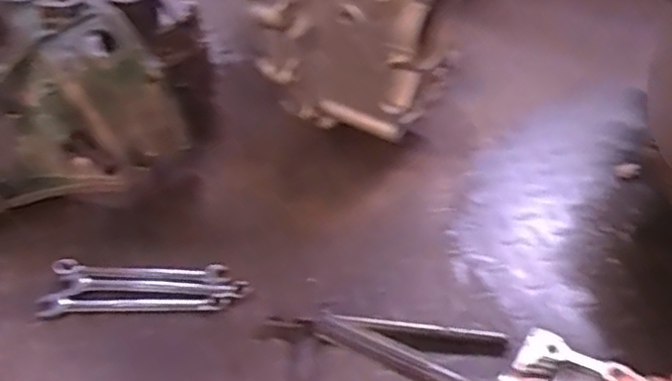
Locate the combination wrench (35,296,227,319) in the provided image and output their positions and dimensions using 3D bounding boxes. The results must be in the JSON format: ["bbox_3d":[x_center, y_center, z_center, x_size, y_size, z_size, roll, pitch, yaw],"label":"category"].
[{"bbox_3d":[-0.182,0.103,0.616,0.164,0.013,0.019,-4,45,-3],"label":"combination wrench"}]

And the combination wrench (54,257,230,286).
[{"bbox_3d":[-0.182,0.075,0.638,0.159,0.009,0.019,2,45,3],"label":"combination wrench"}]

